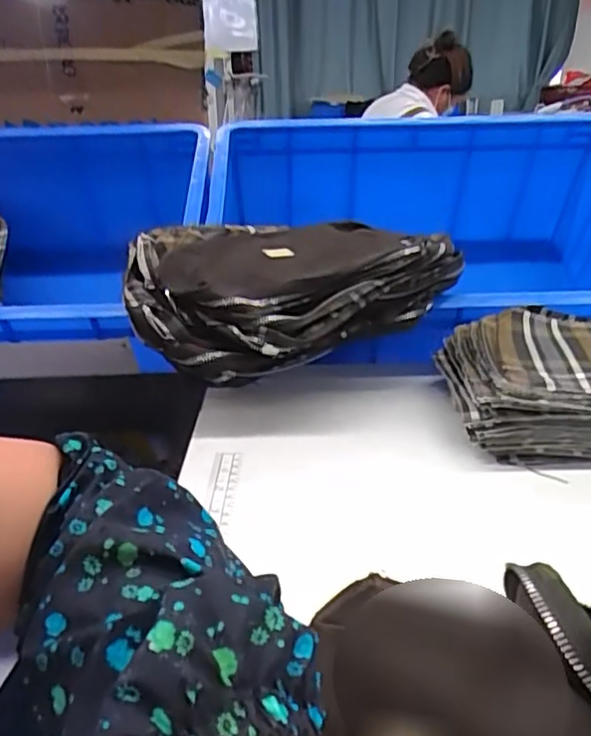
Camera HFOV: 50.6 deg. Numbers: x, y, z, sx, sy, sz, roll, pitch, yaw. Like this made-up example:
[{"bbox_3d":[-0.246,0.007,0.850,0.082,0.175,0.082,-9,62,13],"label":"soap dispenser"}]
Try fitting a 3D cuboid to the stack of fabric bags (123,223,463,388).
[{"bbox_3d":[-0.012,-0.078,0.613,0.303,0.100,0.199,-17,28,-31],"label":"stack of fabric bags"}]

